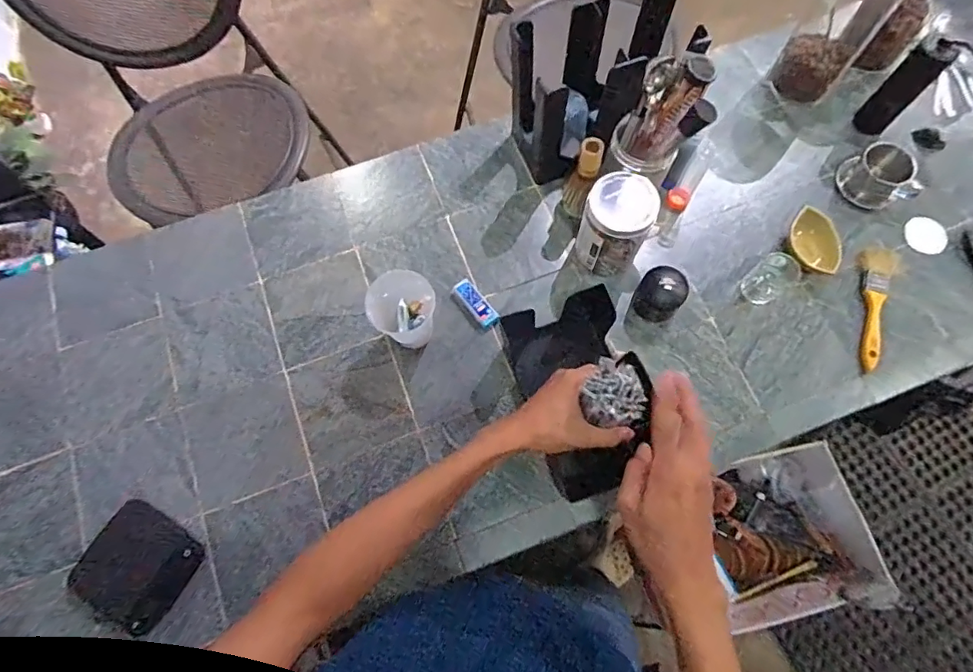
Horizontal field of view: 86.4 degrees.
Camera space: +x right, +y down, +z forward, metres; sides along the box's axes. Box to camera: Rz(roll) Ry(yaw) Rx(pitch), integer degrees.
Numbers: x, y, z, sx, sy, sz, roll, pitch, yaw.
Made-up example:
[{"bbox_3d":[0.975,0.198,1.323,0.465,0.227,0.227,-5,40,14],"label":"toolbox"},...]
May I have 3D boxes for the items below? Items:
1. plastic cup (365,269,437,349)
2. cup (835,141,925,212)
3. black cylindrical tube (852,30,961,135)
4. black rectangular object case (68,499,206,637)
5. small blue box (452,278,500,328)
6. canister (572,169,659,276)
[{"bbox_3d":[-0.112,-0.038,0.713,0.078,0.095,0.089,18,72,7],"label":"plastic cup"},{"bbox_3d":[0.593,-0.242,0.785,0.077,0.058,0.088,-8,71,-2],"label":"cup"},{"bbox_3d":[0.636,-0.384,0.782,0.048,0.155,0.052,-42,75,-12],"label":"black cylindrical tube"},{"bbox_3d":[-0.445,0.294,0.657,0.132,0.009,0.129,28,74,10],"label":"black rectangular object case"},{"bbox_3d":[-0.016,-0.045,0.742,0.031,0.013,0.082,-37,74,-11],"label":"small blue box"},{"bbox_3d":[0.176,-0.148,0.718,0.088,0.134,0.088,0,71,1],"label":"canister"}]

